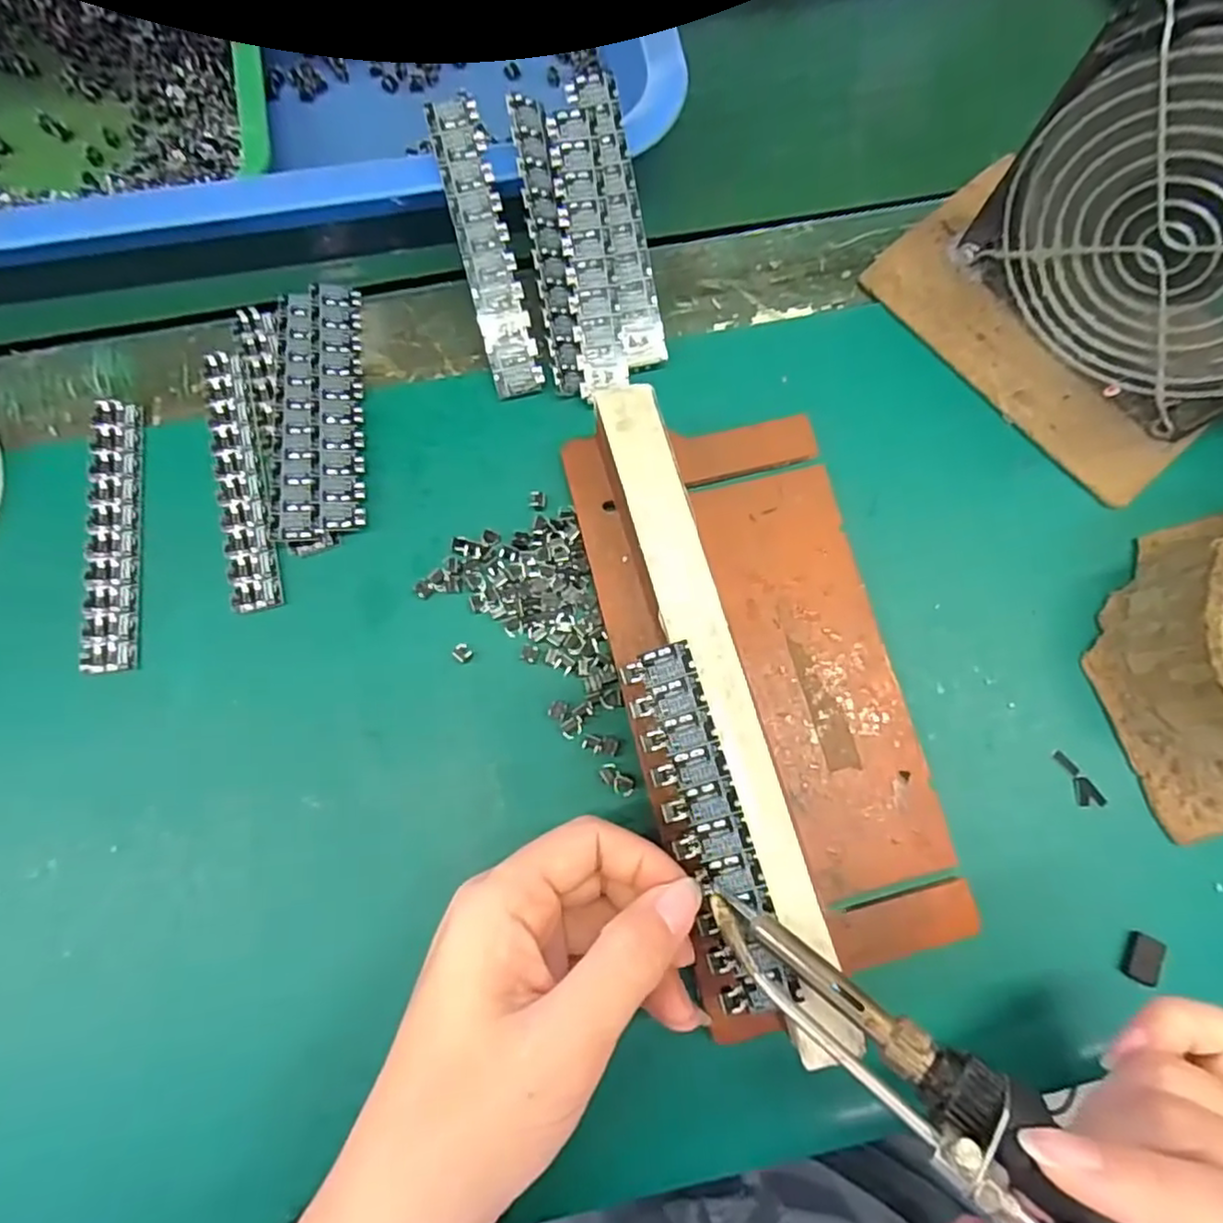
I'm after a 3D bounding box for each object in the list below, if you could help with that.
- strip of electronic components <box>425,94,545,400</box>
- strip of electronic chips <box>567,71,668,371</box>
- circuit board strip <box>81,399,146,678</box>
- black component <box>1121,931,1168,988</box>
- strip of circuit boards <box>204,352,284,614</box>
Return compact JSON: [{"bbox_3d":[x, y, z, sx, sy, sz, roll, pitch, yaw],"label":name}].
[{"bbox_3d":[-0.049,-0.142,0.266,0.020,0.004,0.109,-14,100,-4],"label":"strip of electronic components"},{"bbox_3d":[0.004,-0.154,0.269,0.018,0.005,0.108,-12,99,-4],"label":"strip of electronic chips"},{"bbox_3d":[-0.192,-0.032,0.260,0.018,0.005,0.110,-7,77,-3],"label":"circuit board strip"},{"bbox_3d":[0.185,0.120,0.234,0.011,0.004,0.016,28,78,5],"label":"black component"},{"bbox_3d":[-0.146,-0.054,0.266,0.020,0.004,0.110,-13,77,-4],"label":"strip of circuit boards"}]

